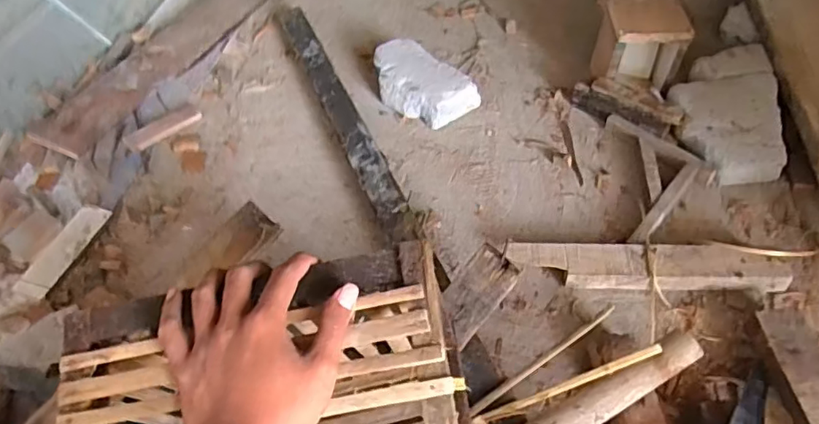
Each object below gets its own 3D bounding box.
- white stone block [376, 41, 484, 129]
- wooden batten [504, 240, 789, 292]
[{"bbox_3d":[0.016,-0.246,1.118,0.217,0.070,0.120,32,62,24],"label":"white stone block"},{"bbox_3d":[0.346,0.081,0.855,0.395,0.047,0.071,4,54,6],"label":"wooden batten"}]

